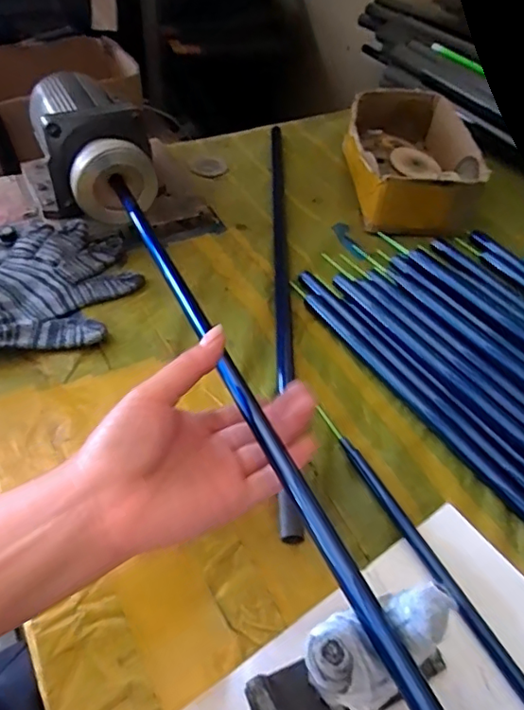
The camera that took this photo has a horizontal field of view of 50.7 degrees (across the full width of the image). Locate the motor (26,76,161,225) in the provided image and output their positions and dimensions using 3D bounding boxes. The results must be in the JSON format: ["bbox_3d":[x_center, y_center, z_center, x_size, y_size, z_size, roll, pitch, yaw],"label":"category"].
[{"bbox_3d":[-0.168,-0.200,0.548,0.093,0.110,0.149,-18,53,-18],"label":"motor"}]

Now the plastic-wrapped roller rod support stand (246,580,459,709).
[{"bbox_3d":[0.041,0.154,0.264,0.087,0.099,0.050,-9,50,-11],"label":"plastic-wrapped roller rod support stand"}]

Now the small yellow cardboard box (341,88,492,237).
[{"bbox_3d":[0.164,-0.220,0.622,0.132,0.060,0.193,2,49,-2],"label":"small yellow cardboard box"}]

